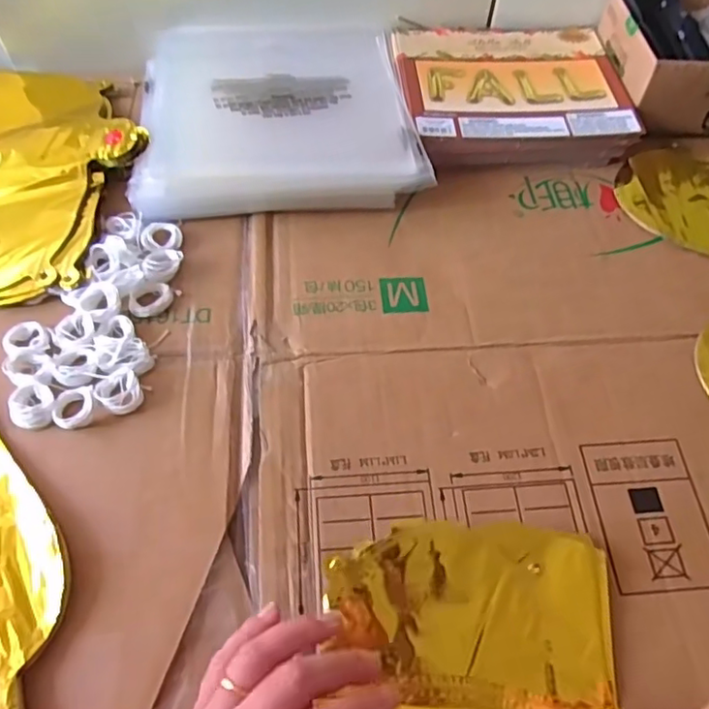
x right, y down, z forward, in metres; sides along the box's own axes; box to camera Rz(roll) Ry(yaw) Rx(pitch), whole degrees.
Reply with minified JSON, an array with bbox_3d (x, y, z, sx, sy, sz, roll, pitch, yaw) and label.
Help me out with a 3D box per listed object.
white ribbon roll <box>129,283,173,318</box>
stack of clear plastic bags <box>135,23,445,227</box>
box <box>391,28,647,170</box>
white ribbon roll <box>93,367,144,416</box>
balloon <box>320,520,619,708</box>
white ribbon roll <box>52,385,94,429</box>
[{"bbox_3d":[-0.143,-0.040,0.422,0.030,0.009,0.023,-25,61,-17],"label":"white ribbon roll"},{"bbox_3d":[-0.069,-0.211,0.520,0.225,0.037,0.241,-6,58,-6],"label":"stack of clear plastic bags"},{"bbox_3d":[0.139,-0.234,0.542,0.191,0.031,0.168,-6,58,-6],"label":"box"},{"bbox_3d":[-0.149,0.025,0.383,0.027,0.013,0.026,1,57,-1],"label":"white ribbon roll"},{"bbox_3d":[0.062,0.154,0.284,0.152,0.068,0.161,1,57,-1],"label":"balloon"},{"bbox_3d":[-0.174,0.034,0.375,0.024,0.009,0.024,-10,58,-8],"label":"white ribbon roll"}]

